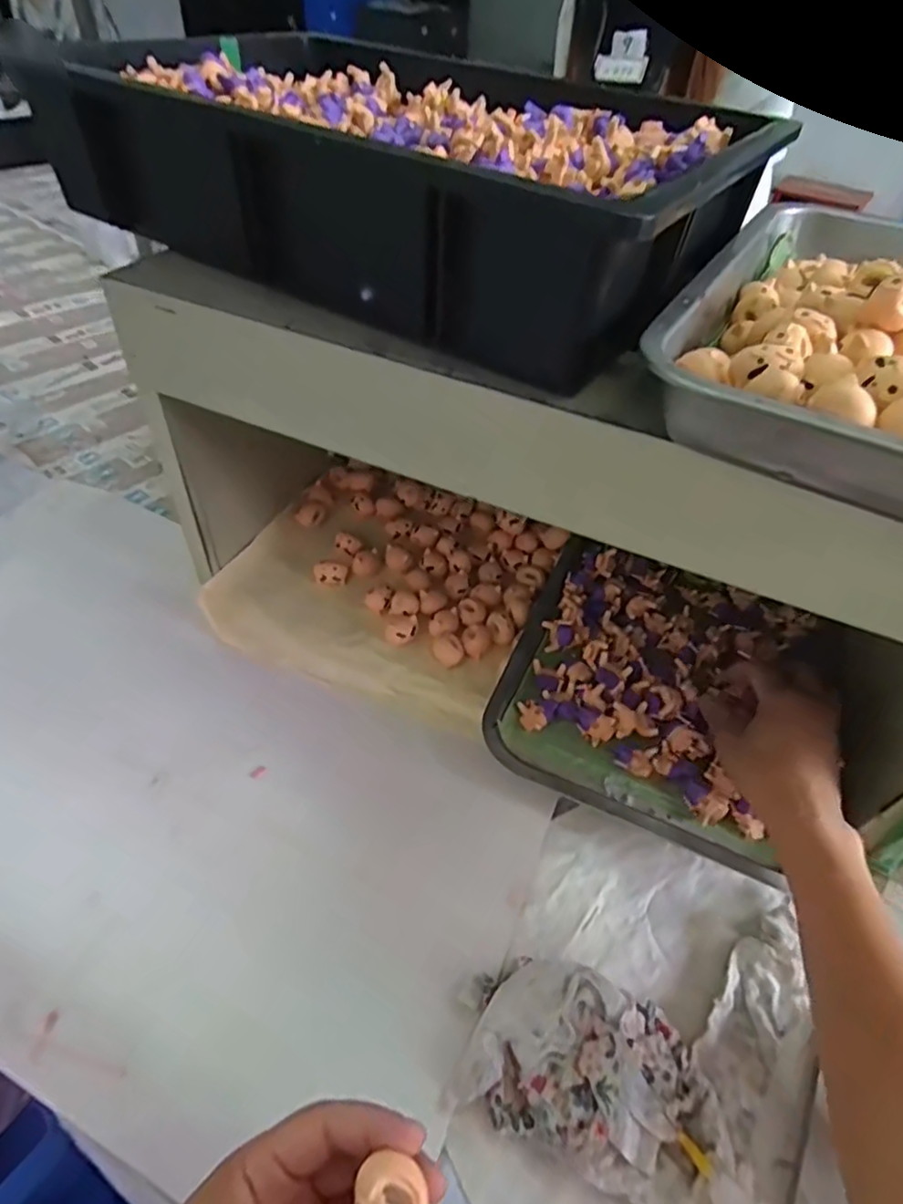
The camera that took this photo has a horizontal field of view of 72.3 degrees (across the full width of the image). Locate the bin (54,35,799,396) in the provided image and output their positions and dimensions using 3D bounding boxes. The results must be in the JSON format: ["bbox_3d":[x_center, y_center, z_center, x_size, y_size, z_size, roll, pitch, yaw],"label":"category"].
[{"bbox_3d":[-0.019,-0.285,0.419,0.383,0.089,0.282,26,50,19],"label":"bin"}]

